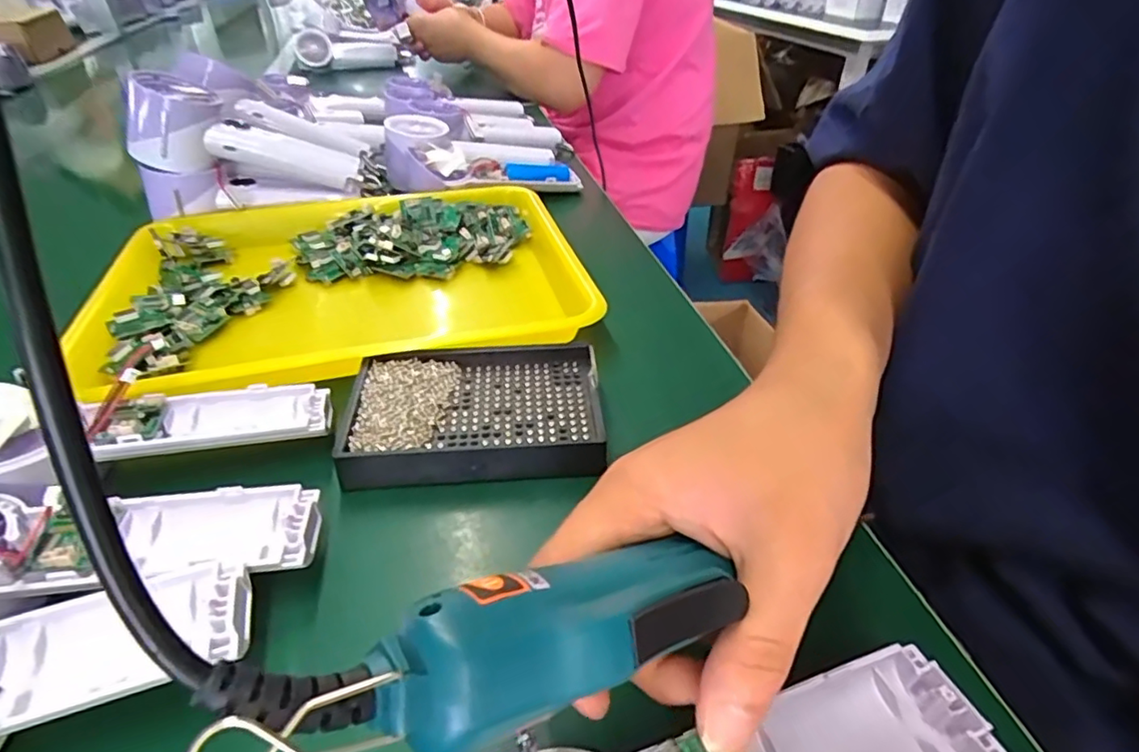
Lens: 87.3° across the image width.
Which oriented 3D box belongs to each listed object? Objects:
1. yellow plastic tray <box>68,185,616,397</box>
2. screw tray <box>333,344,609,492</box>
[{"bbox_3d":[-0.165,-0.065,0.460,0.327,0.056,0.251,-10,39,-13],"label":"yellow plastic tray"},{"bbox_3d":[-0.052,0.018,0.335,0.134,0.022,0.092,-2,38,-3],"label":"screw tray"}]

